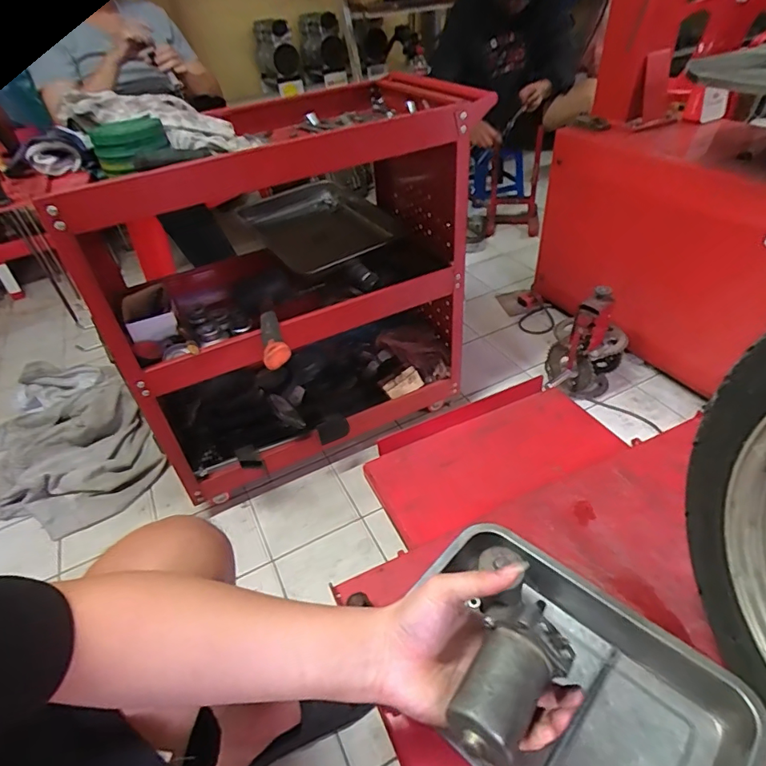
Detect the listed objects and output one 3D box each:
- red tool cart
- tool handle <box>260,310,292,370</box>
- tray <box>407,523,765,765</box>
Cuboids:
[{"bbox_3d":[-0.215,-0.215,1.072,0.732,0.656,0.581,-26,44,-21],"label":"red tool cart"},{"bbox_3d":[-0.188,-0.083,0.814,0.042,0.032,0.173,-16,41,-10],"label":"tool handle"},{"bbox_3d":[0.165,0.289,0.458,0.306,0.052,0.218,24,48,33],"label":"tray"}]

